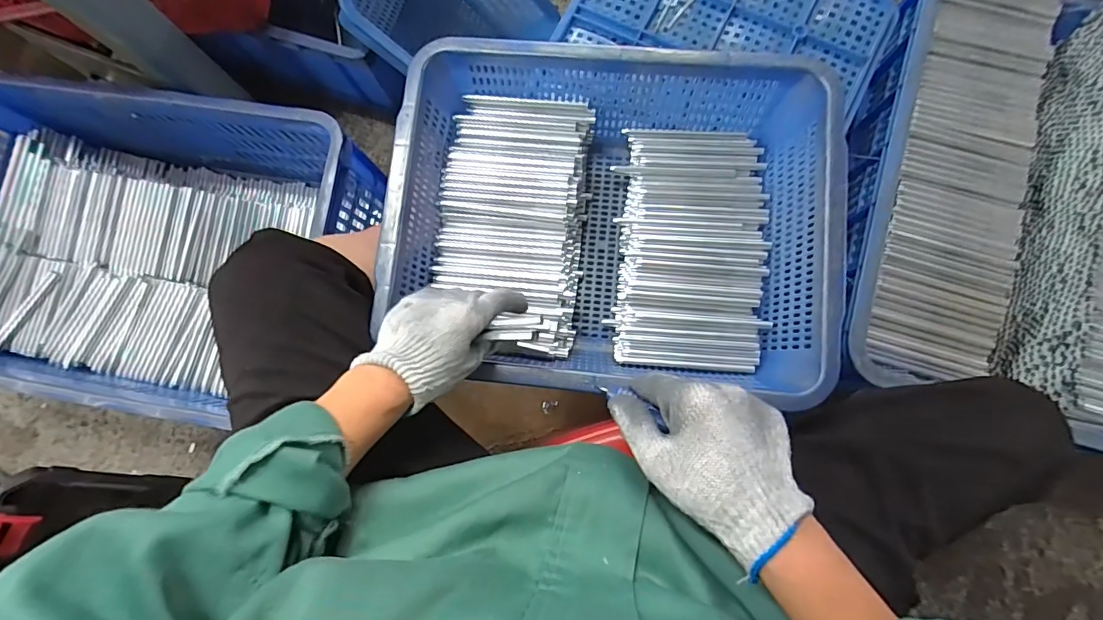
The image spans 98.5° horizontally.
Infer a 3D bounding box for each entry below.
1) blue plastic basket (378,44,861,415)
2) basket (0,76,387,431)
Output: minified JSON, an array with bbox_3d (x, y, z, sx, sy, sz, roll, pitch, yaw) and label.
[{"bbox_3d":[0.058,-0.099,0.523,0.431,0.134,0.345,5,82,3],"label":"blue plastic basket"},{"bbox_3d":[-0.599,-0.087,0.760,0.612,0.275,0.437,11,82,4],"label":"basket"}]

